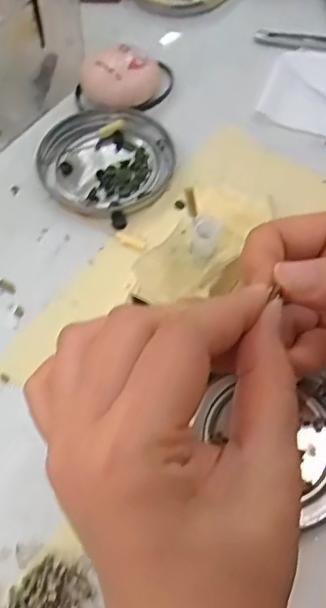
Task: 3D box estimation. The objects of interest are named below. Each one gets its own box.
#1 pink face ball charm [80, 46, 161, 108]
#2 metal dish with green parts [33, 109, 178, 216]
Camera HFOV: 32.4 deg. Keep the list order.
[{"bbox_3d":[-0.027,-0.140,0.351,0.046,0.023,0.039,11,62,6],"label":"pink face ball charm"},{"bbox_3d":[-0.034,-0.085,0.332,0.076,0.007,0.074,0,62,1],"label":"metal dish with green parts"}]

